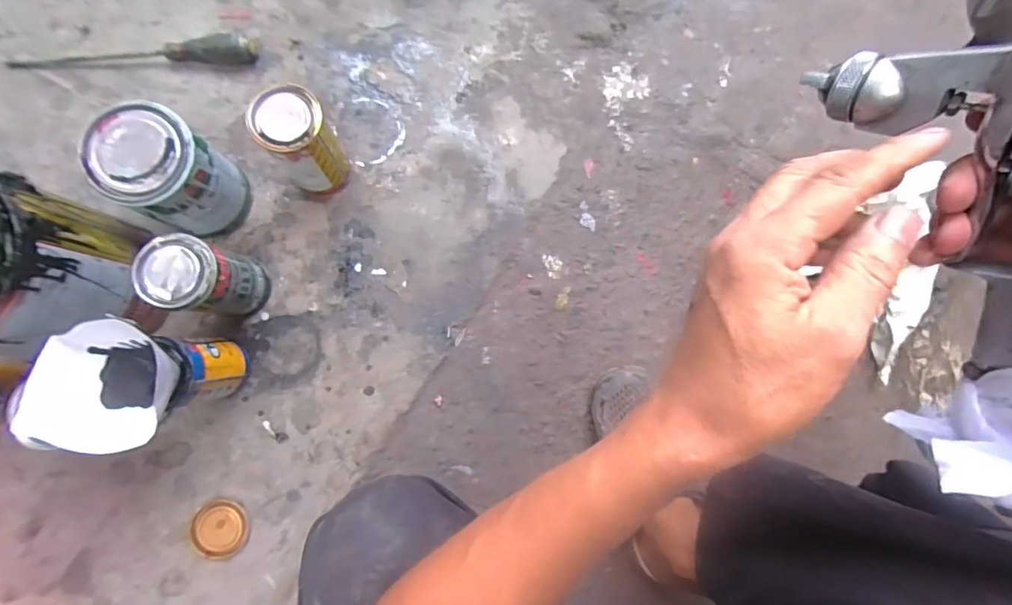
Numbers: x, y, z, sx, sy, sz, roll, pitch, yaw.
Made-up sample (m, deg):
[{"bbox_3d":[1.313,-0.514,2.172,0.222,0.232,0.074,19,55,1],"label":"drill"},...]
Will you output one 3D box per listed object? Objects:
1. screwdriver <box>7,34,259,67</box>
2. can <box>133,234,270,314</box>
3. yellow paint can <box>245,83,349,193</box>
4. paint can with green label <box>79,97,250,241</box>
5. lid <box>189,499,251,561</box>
[{"bbox_3d":[-0.467,-0.312,0.591,0.301,0.029,0.034,-5,84,-4],"label":"screwdriver"},{"bbox_3d":[-0.319,-0.025,0.509,0.068,0.147,0.070,0,84,-4],"label":"can"},{"bbox_3d":[-0.225,-0.178,0.532,0.068,0.138,0.072,0,84,-4],"label":"yellow paint can"},{"bbox_3d":[-0.363,-0.139,0.518,0.099,0.133,0.097,0,84,-4],"label":"paint can with green label"},{"bbox_3d":[-0.337,0.268,0.551,0.060,0.017,0.068,1,84,-4],"label":"lid"}]

